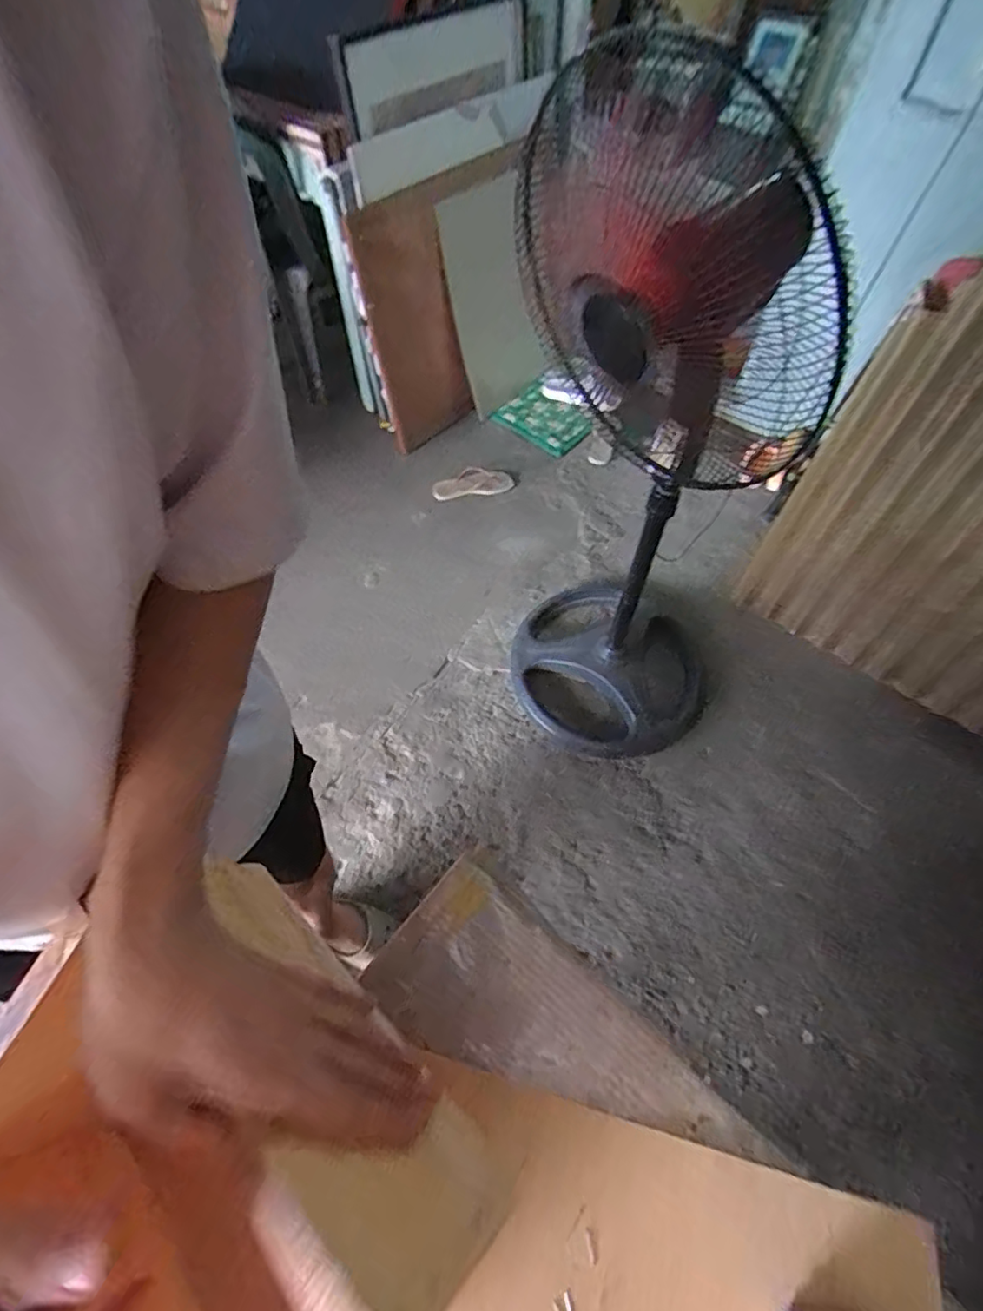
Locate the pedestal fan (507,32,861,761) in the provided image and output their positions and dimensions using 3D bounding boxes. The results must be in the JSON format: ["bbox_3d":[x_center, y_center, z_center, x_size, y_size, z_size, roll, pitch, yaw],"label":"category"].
[{"bbox_3d":[0.258,-0.228,0.987,0.378,1.128,0.399,-11,59,-7],"label":"pedestal fan"}]

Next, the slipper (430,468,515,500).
[{"bbox_3d":[-0.055,-0.544,1.859,0.263,0.040,0.108,-3,58,-2],"label":"slipper"}]

